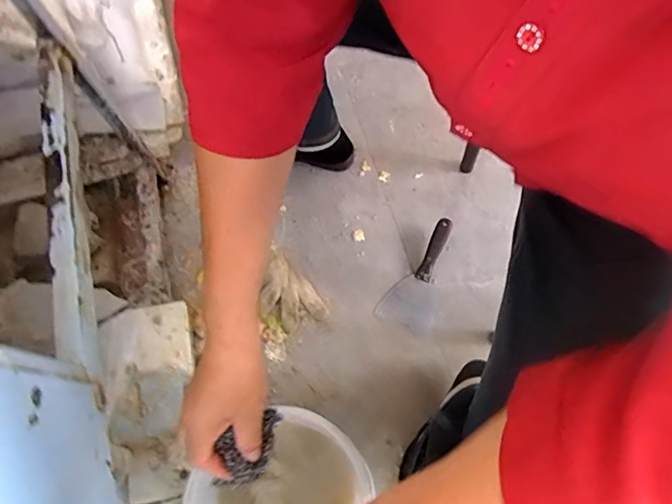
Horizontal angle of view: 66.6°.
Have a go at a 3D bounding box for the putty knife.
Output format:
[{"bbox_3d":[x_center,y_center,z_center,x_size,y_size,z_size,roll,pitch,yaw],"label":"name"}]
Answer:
[{"bbox_3d":[0.156,0.039,0.908,0.092,0.033,0.207,26,72,12],"label":"putty knife"}]

